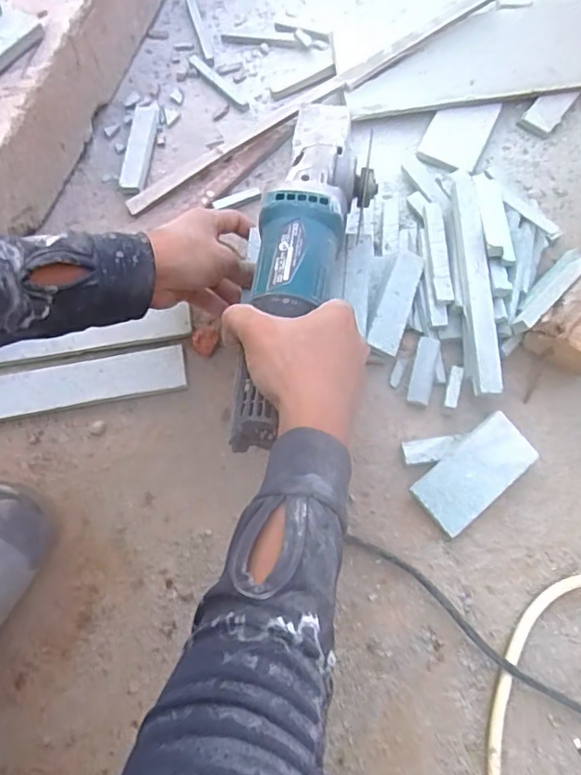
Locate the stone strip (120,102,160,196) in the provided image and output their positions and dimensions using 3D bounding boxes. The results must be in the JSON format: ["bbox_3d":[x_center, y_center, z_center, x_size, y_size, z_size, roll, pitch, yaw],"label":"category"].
[{"bbox_3d":[-0.155,-0.248,0.585,0.026,0.012,0.115,3,71,2],"label":"stone strip"}]

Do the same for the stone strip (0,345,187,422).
[{"bbox_3d":[-0.193,-0.002,0.506,0.195,0.017,0.041,-11,71,-2],"label":"stone strip"}]

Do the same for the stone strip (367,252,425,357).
[{"bbox_3d":[0.094,-0.077,0.498,0.026,0.009,0.101,18,72,7],"label":"stone strip"}]

